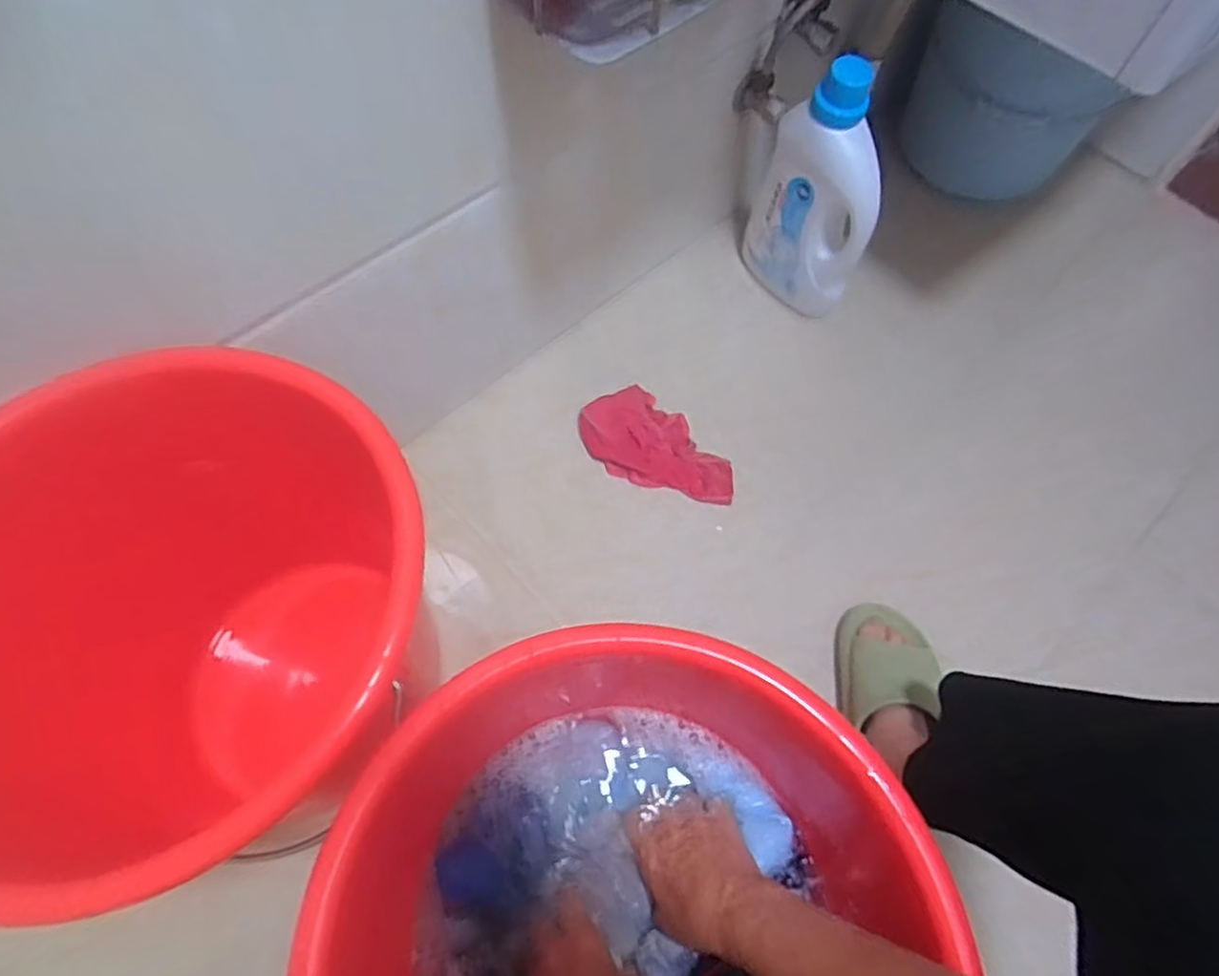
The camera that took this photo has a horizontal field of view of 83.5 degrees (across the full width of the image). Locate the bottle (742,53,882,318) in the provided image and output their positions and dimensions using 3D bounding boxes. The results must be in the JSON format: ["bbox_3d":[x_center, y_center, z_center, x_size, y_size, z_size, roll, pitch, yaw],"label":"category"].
[{"bbox_3d":[0.258,-0.355,0.854,0.073,0.299,0.165,-20,69,-12],"label":"bottle"}]

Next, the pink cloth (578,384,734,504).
[{"bbox_3d":[0.063,-0.049,0.853,0.203,0.017,0.109,33,69,11],"label":"pink cloth"}]

